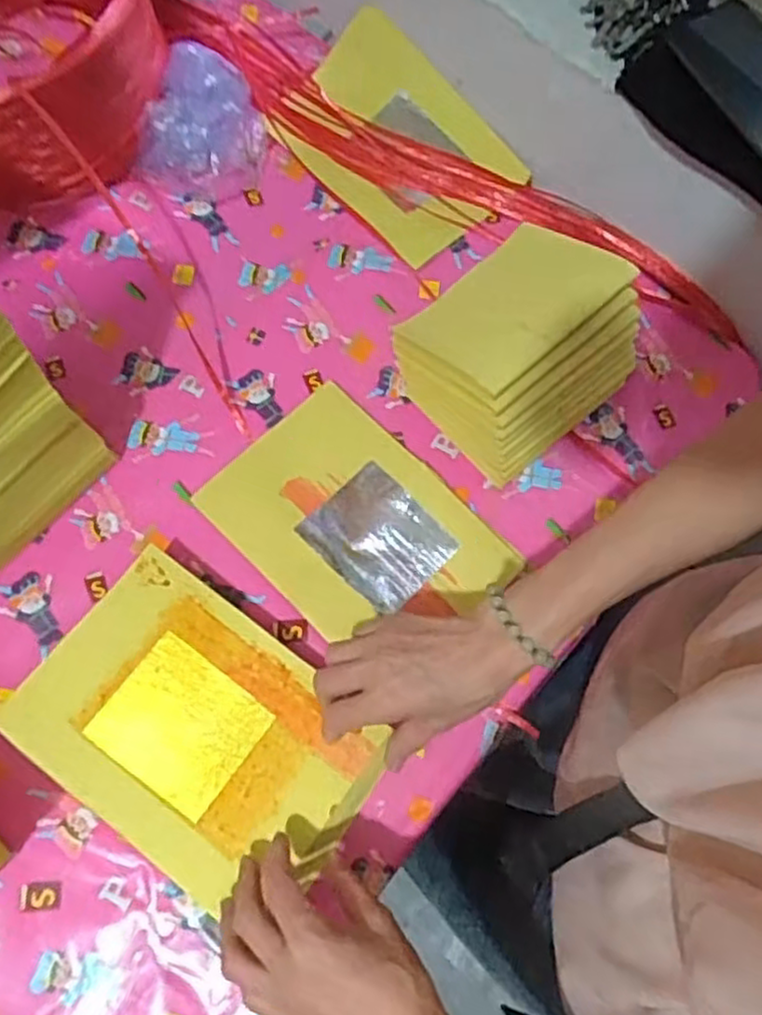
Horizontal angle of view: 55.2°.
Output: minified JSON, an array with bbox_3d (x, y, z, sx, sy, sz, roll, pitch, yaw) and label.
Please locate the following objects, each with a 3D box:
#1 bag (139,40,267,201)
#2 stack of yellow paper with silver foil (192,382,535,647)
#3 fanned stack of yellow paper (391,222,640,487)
[{"bbox_3d":[-0.165,-0.368,0.686,0.106,0.074,0.135,13,71,3],"label":"bag"},{"bbox_3d":[-0.023,0.014,0.595,0.221,0.012,0.156,43,75,12],"label":"stack of yellow paper with silver foil"},{"bbox_3d":[0.117,-0.132,0.601,0.162,0.111,0.139,-39,78,-15],"label":"fanned stack of yellow paper"}]

